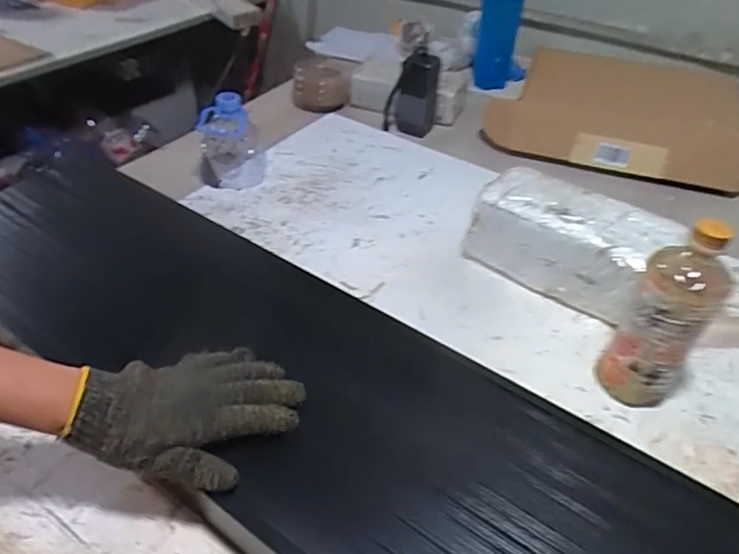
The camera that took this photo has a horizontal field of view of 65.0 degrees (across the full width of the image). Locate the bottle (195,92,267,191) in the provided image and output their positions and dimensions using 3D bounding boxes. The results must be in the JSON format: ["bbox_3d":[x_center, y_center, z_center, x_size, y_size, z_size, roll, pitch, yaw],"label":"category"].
[{"bbox_3d":[-0.212,-0.215,0.880,0.101,0.125,0.099,-6,42,-10],"label":"bottle"}]

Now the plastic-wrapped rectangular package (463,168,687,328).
[{"bbox_3d":[0.242,-0.039,0.699,0.227,0.111,0.108,34,50,30],"label":"plastic-wrapped rectangular package"}]

